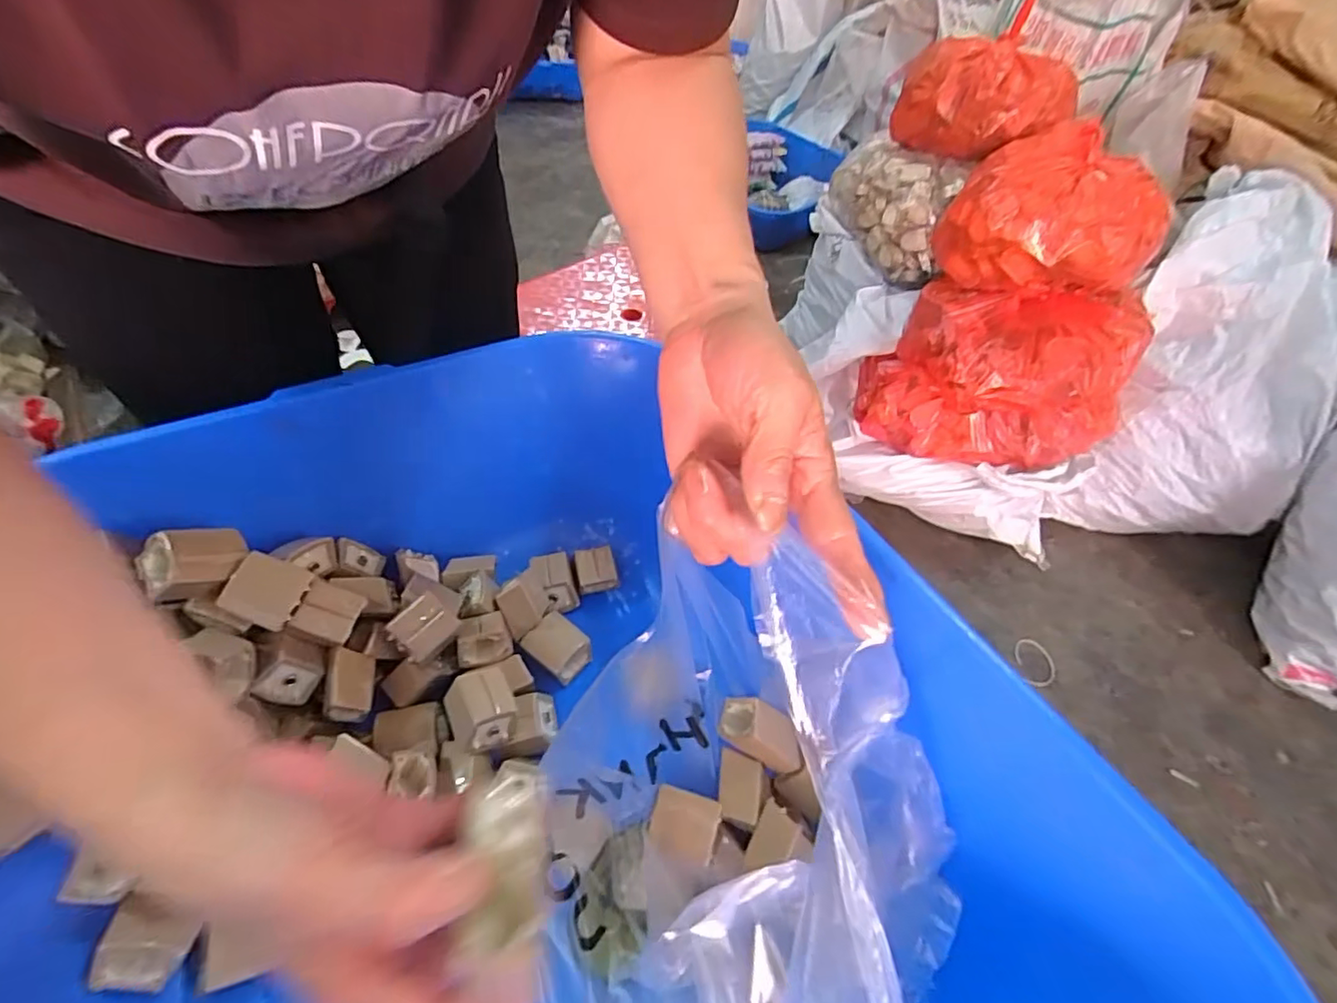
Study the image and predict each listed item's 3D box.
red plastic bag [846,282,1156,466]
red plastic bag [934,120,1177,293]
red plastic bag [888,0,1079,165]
[{"bbox_3d":[0.578,-0.212,1.005,0.399,0.252,0.222,12,50,5],"label":"red plastic bag"},{"bbox_3d":[0.601,-0.448,0.917,0.304,0.184,0.221,32,54,21],"label":"red plastic bag"},{"bbox_3d":[0.561,-0.724,1.039,0.285,0.180,0.180,19,50,10],"label":"red plastic bag"}]

